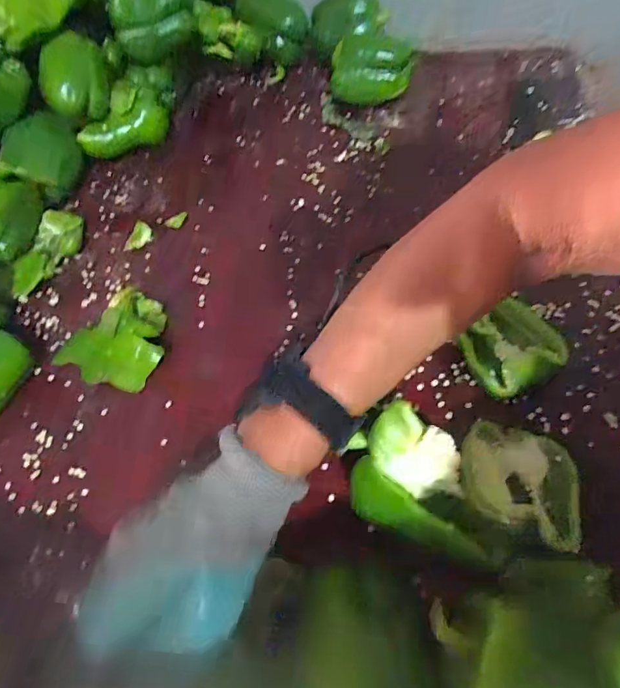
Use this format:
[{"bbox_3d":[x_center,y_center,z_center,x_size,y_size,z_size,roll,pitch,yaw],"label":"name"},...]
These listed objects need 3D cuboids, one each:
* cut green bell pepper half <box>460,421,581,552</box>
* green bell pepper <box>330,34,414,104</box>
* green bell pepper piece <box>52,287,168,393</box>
[{"bbox_3d":[0.138,0.088,0.332,0.077,0.045,0.081,14,59,15],"label":"cut green bell pepper half"},{"bbox_3d":[0.079,-0.351,0.632,0.098,0.069,0.073,-8,56,1],"label":"green bell pepper"},{"bbox_3d":[-0.170,0.002,0.426,0.104,0.043,0.079,-25,57,-10],"label":"green bell pepper piece"}]

